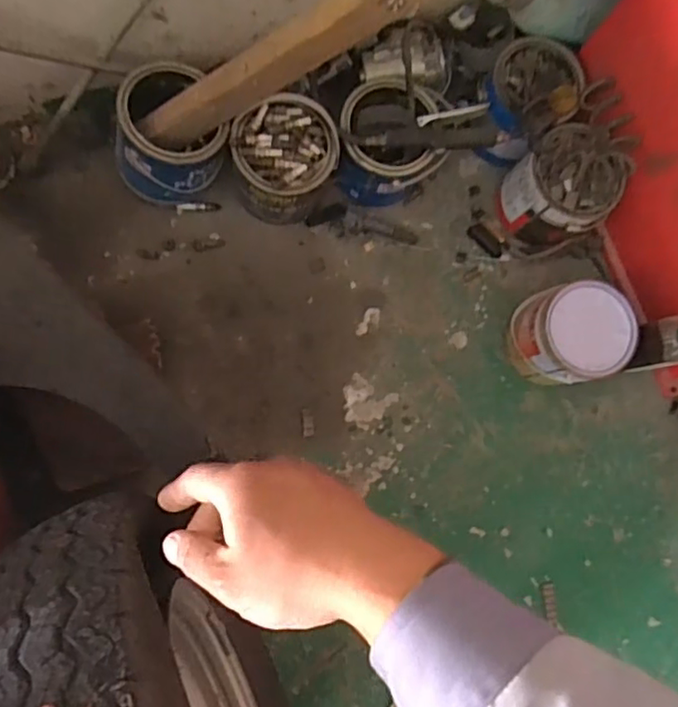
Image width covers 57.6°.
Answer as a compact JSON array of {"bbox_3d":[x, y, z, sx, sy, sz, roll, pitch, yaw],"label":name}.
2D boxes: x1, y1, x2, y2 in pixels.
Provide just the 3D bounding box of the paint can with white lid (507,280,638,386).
[{"bbox_3d":[0.379,-0.024,1.025,0.159,0.166,0.154,1,83,-7],"label":"paint can with white lid"}]

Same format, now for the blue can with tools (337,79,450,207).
[{"bbox_3d":[0.078,-0.345,1.028,0.158,0.175,0.153,1,83,-7],"label":"blue can with tools"}]

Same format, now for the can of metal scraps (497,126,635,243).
[{"bbox_3d":[0.378,-0.278,1.046,0.157,0.183,0.161,1,83,-7],"label":"can of metal scraps"}]

